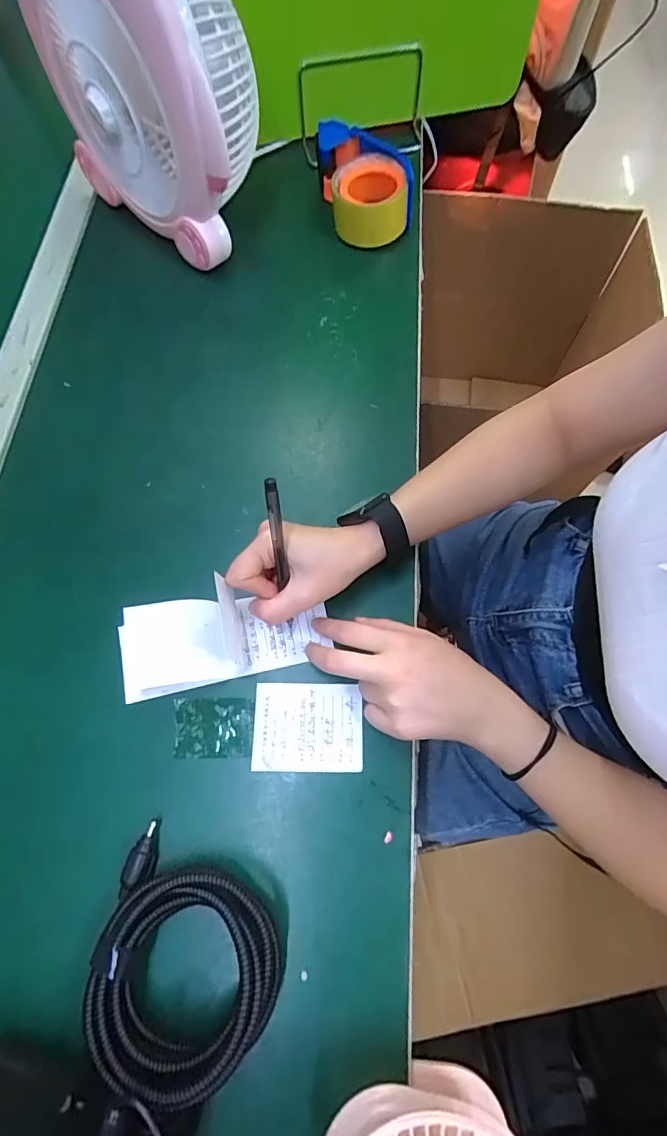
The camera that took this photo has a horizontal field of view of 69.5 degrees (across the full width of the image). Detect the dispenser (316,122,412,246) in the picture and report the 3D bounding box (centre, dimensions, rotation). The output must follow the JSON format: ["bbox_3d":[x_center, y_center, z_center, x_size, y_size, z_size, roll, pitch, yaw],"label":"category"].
[{"bbox_3d":[0.035,-0.433,0.544,0.084,0.061,0.131,-15,72,-4],"label":"dispenser"}]

